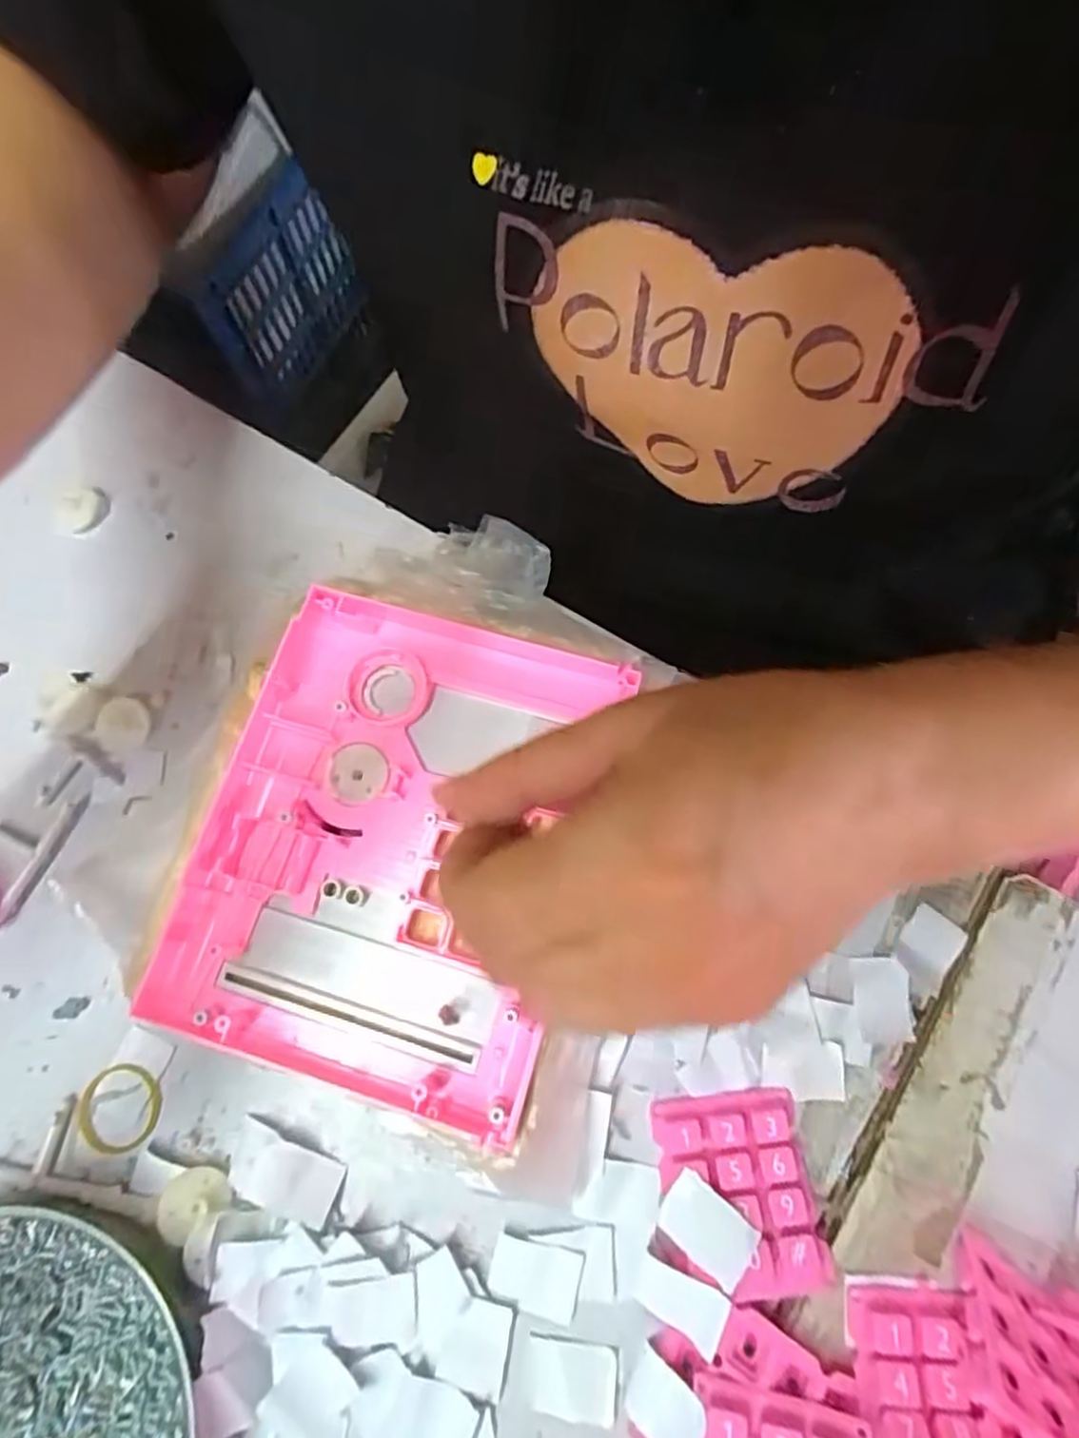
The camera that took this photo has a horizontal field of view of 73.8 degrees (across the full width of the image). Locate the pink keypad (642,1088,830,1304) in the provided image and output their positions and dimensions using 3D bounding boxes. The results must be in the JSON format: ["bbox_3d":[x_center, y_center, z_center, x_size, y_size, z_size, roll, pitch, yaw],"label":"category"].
[{"bbox_3d":[0.065,0.158,0.241,0.050,0.011,0.056,-5,58,0],"label":"pink keypad"}]

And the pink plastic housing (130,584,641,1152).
[{"bbox_3d":[-0.052,0.041,0.257,0.131,0.022,0.166,15,78,5],"label":"pink plastic housing"}]

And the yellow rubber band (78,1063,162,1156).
[{"bbox_3d":[-0.155,0.144,0.263,0.030,0.004,0.030,-14,72,-3],"label":"yellow rubber band"}]

